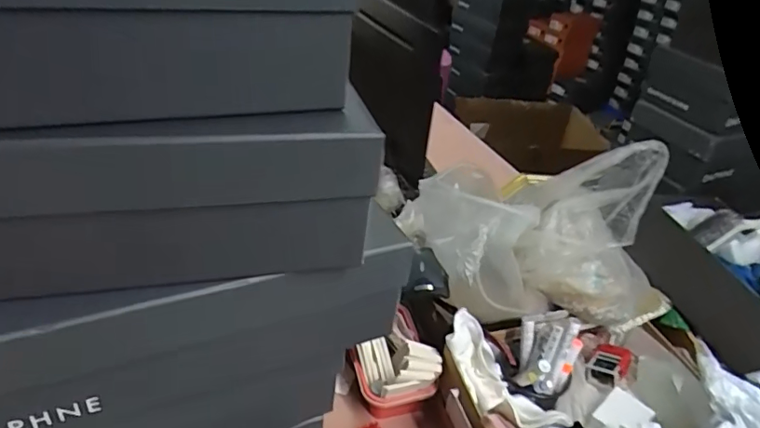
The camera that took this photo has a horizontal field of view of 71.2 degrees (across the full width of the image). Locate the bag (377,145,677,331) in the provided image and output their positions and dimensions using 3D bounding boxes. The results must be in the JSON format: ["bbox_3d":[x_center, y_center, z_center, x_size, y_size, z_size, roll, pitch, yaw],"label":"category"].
[{"bbox_3d":[0.216,0.018,0.720,0.325,0.212,0.185,-1,36,-10],"label":"bag"}]

